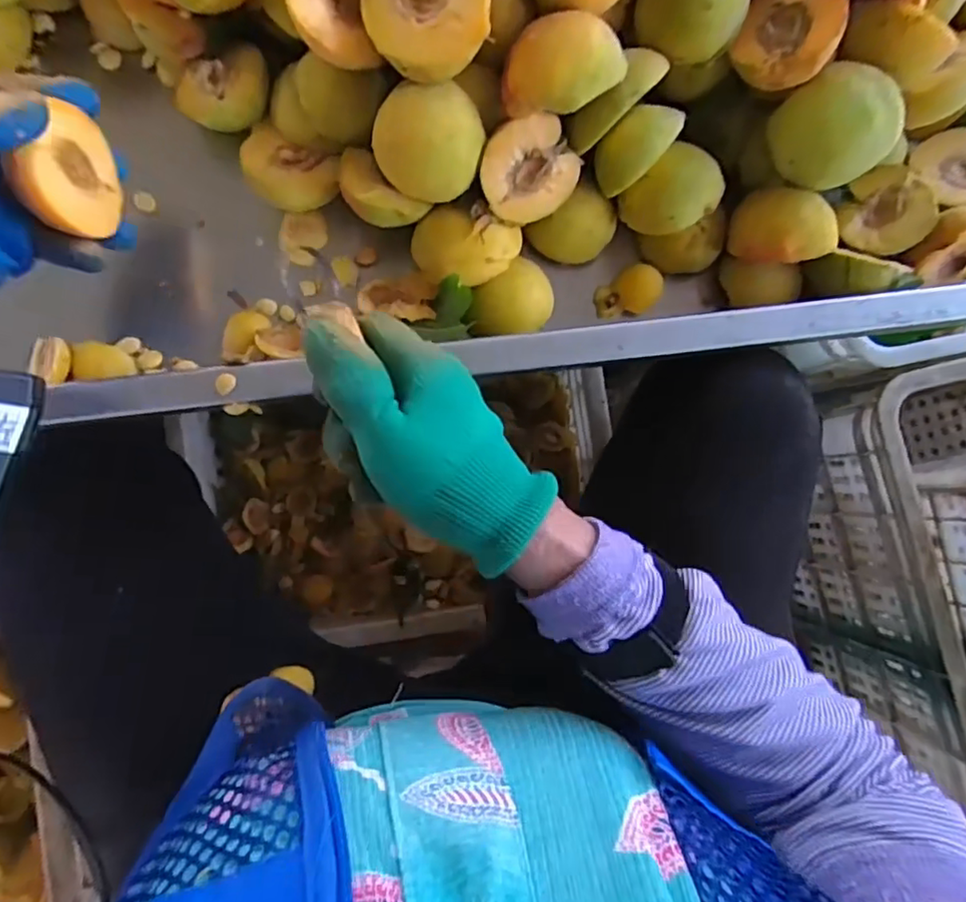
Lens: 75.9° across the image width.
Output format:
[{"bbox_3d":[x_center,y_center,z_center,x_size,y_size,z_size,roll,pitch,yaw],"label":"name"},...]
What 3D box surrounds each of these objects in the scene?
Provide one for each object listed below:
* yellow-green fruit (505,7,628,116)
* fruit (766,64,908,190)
[{"bbox_3d":[0.041,-0.192,0.308,0.059,0.027,0.045,-41,89,-6],"label":"yellow-green fruit"},{"bbox_3d":[0.197,-0.180,0.350,0.051,0.050,0.056,0,86,-4],"label":"fruit"}]

